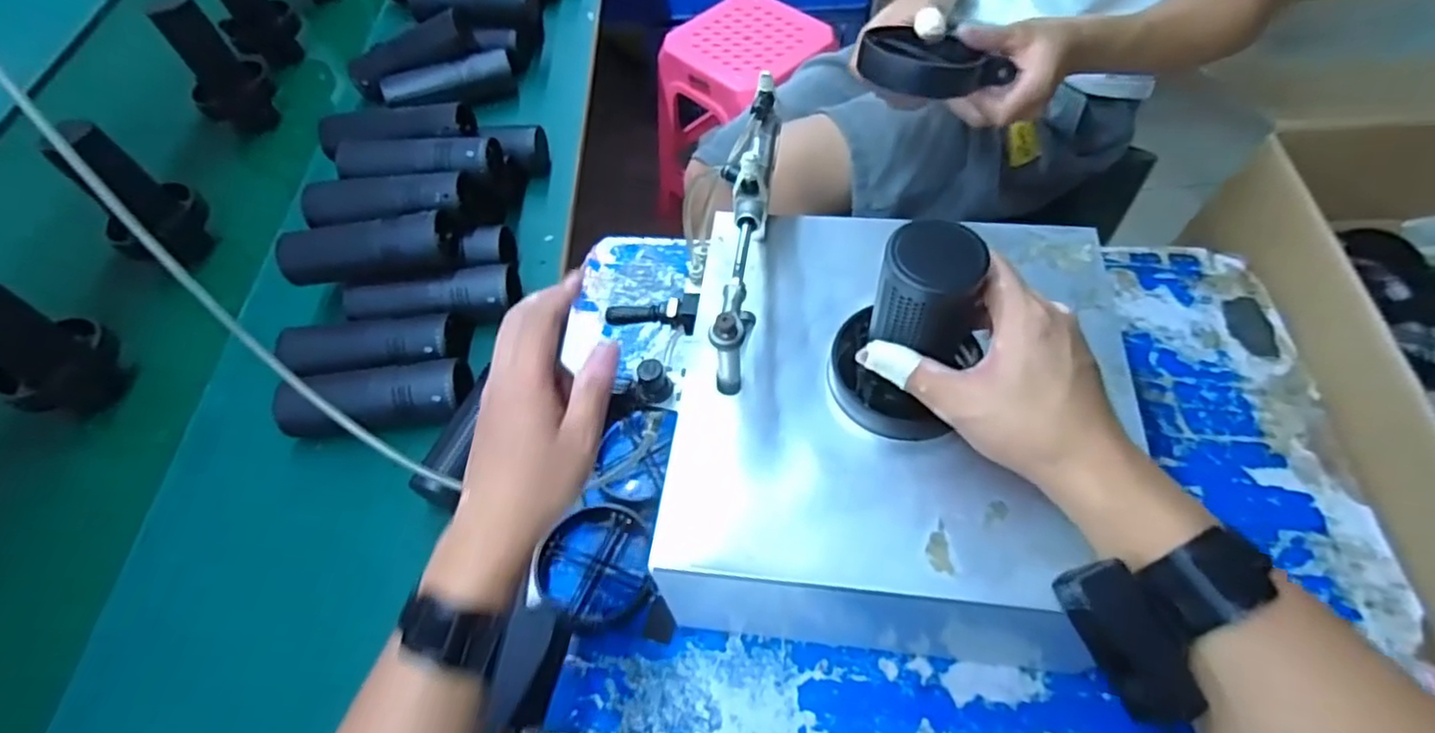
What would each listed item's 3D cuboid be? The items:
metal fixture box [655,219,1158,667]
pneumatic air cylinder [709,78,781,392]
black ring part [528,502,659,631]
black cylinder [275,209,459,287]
[{"bbox_3d":[0.128,0.046,0.524,0.287,0.170,0.294,7,58,9],"label":"metal fixture box"},{"bbox_3d":[0.022,-0.102,0.492,0.028,0.089,0.230,5,58,7],"label":"pneumatic air cylinder"},{"bbox_3d":[-0.097,0.163,0.557,0.099,0.014,0.102,-2,57,3],"label":"black ring part"},{"bbox_3d":[-0.340,-0.112,0.655,0.161,0.048,0.055,-5,57,1],"label":"black cylinder"}]

